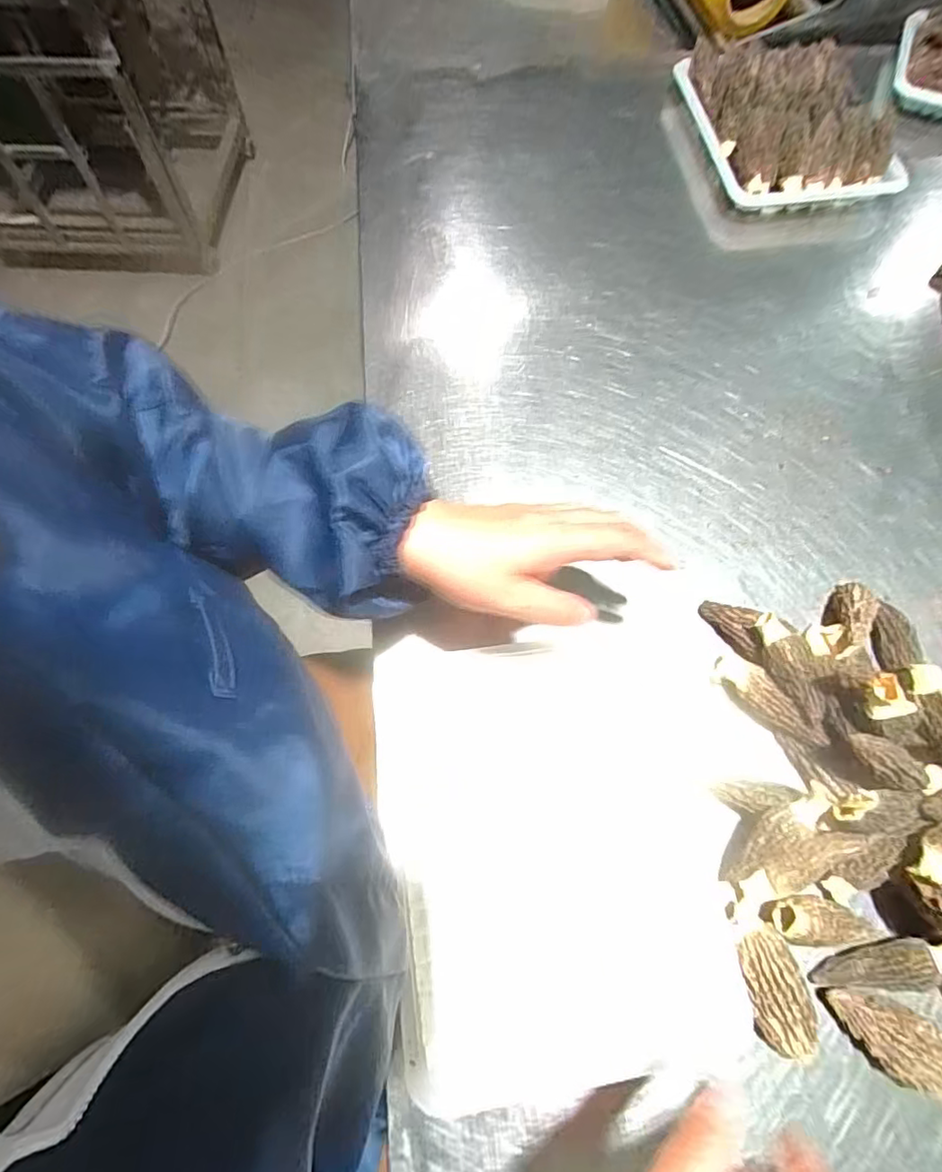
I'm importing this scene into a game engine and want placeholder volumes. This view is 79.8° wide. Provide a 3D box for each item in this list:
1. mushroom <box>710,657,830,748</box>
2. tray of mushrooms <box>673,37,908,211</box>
[{"bbox_3d":[0.216,0.085,0.410,0.022,0.025,0.082,-41,74,-17],"label":"mushroom"},{"bbox_3d":[0.365,-0.561,0.680,0.193,0.075,0.279,-12,68,-7],"label":"tray of mushrooms"}]

